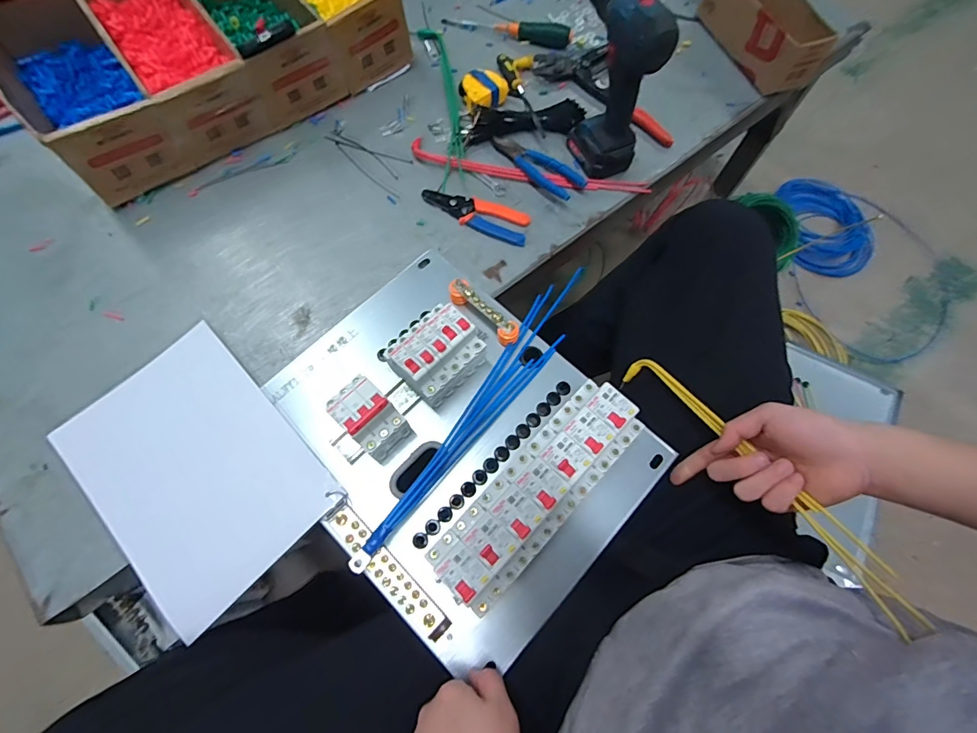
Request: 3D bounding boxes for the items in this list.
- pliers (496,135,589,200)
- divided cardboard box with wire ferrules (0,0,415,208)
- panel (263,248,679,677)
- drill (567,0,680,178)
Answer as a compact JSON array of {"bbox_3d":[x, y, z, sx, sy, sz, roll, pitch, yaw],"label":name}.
[{"bbox_3d":[0.074,-0.304,0.675,0.055,0.014,0.157,-41,73,-15],"label":"pliers"},{"bbox_3d":[-0.425,-0.505,0.698,0.544,0.122,0.323,-35,71,-13],"label":"divided cardboard box with wire ferrules"},{"bbox_3d":[-0.041,0.068,0.498,0.404,0.094,0.312,42,74,16],"label":"panel"},{"bbox_3d":[0.157,-0.394,0.618,0.073,0.231,0.174,-21,69,-8],"label":"drill"}]

